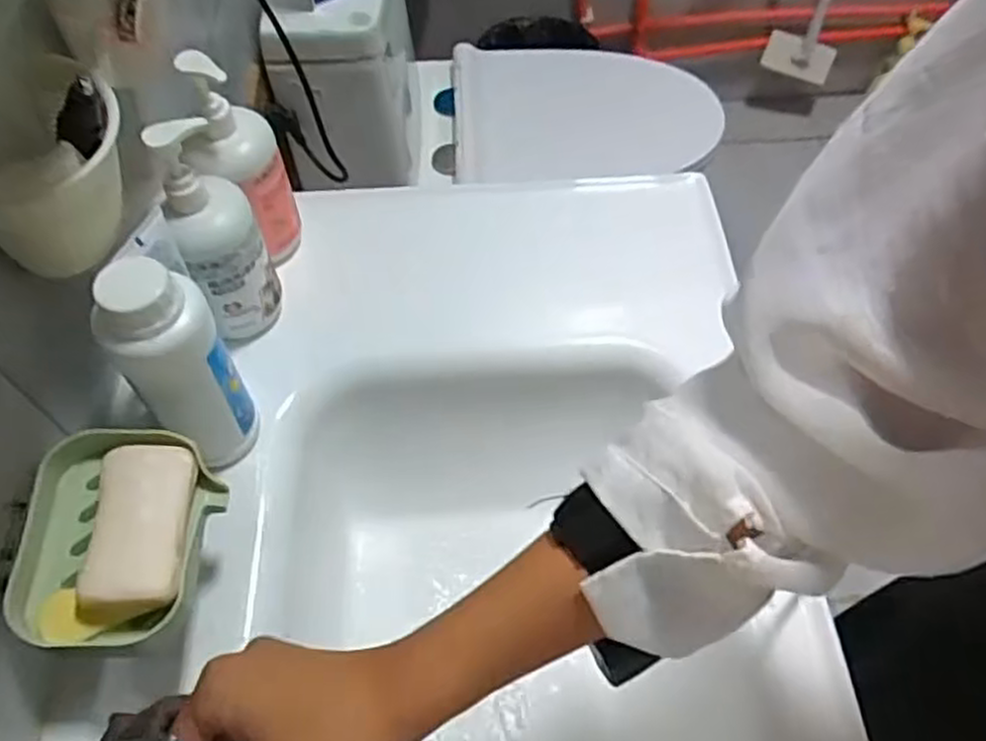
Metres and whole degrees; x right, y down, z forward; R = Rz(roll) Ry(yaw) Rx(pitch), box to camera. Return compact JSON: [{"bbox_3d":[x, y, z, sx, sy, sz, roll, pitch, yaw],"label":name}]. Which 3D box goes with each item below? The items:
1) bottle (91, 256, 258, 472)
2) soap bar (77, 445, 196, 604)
[{"bbox_3d":[-0.204,-0.001,0.512,0.064,0.175,0.056,-31,62,-17],"label":"bottle"},{"bbox_3d":[-0.207,0.092,0.454,0.053,0.025,0.098,-2,54,-9],"label":"soap bar"}]

